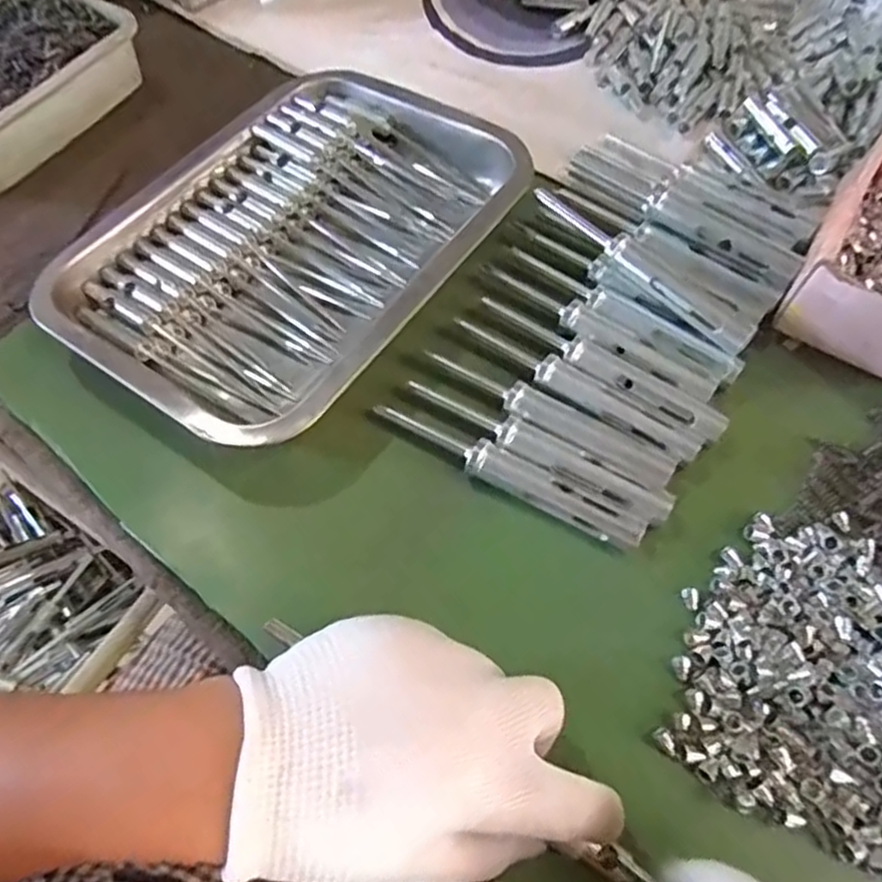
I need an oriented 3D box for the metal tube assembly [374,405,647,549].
[{"bbox_3d":[0.031,0.015,0.328,0.137,0.014,0.015,25,65,15],"label":"metal tube assembly"}]

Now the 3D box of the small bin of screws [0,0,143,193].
[{"bbox_3d":[-0.315,-0.253,0.480,0.136,0.050,0.175,25,65,15],"label":"small bin of screws"}]

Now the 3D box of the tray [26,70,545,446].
[{"bbox_3d":[-0.082,-0.115,0.395,0.188,0.035,0.258,32,67,18],"label":"tray"}]

